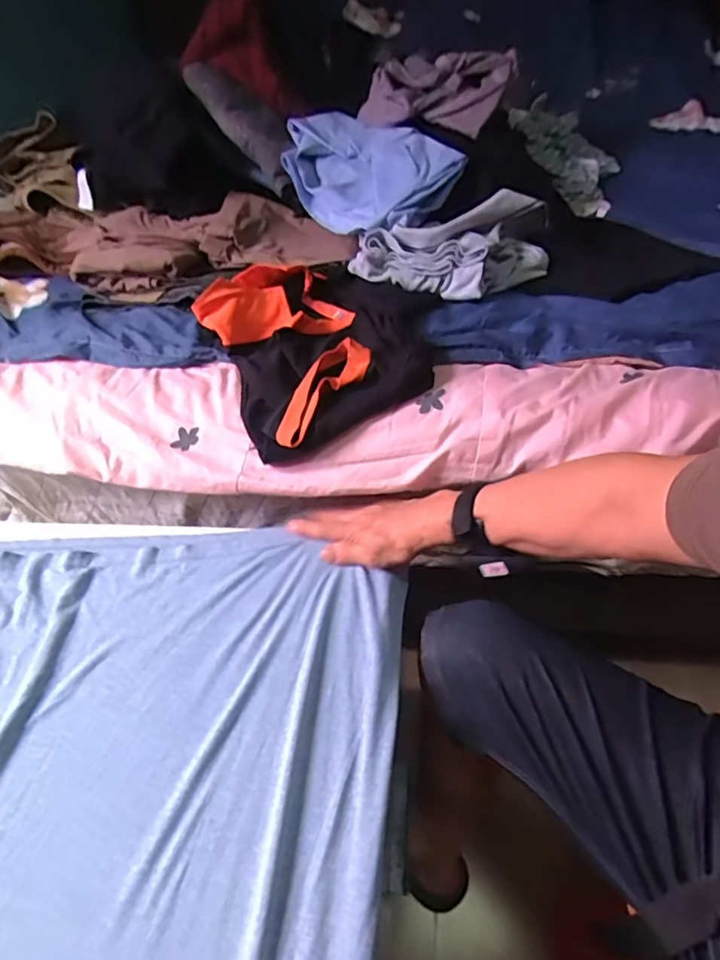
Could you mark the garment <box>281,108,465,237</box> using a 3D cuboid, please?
[{"bbox_3d":[0.008,-0.471,0.848,0.275,0.092,0.172,33,59,31],"label":"garment"}]

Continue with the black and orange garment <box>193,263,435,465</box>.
[{"bbox_3d":[-0.042,-0.184,0.685,0.265,0.083,0.308,-22,50,-14],"label":"black and orange garment"}]

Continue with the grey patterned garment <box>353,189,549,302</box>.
[{"bbox_3d":[0.120,-0.318,0.738,0.244,0.075,0.128,10,50,16],"label":"grey patterned garment"}]

